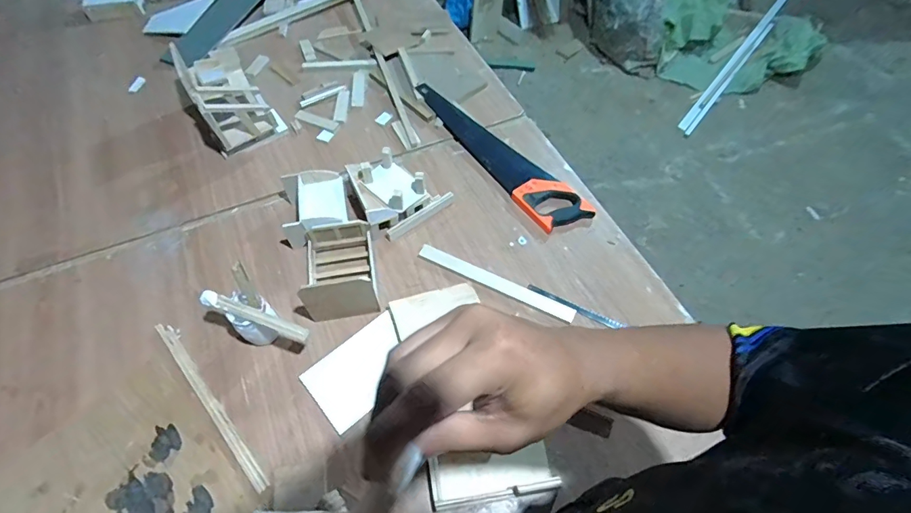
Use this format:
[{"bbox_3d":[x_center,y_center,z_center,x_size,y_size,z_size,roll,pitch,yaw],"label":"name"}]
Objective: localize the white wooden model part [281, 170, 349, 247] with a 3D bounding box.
[{"bbox_3d":[-0.277,-0.095,0.881,0.122,0.077,0.144,-11,61,-8],"label":"white wooden model part"}]

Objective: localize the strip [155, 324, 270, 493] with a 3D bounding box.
[{"bbox_3d":[-0.401,0.233,0.713,0.020,0.016,0.345,-38,67,-23],"label":"strip"}]

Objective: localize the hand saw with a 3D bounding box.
[{"bbox_3d":[0.088,-0.244,0.995,0.111,0.030,0.513,-33,65,-21],"label":"hand saw"}]

